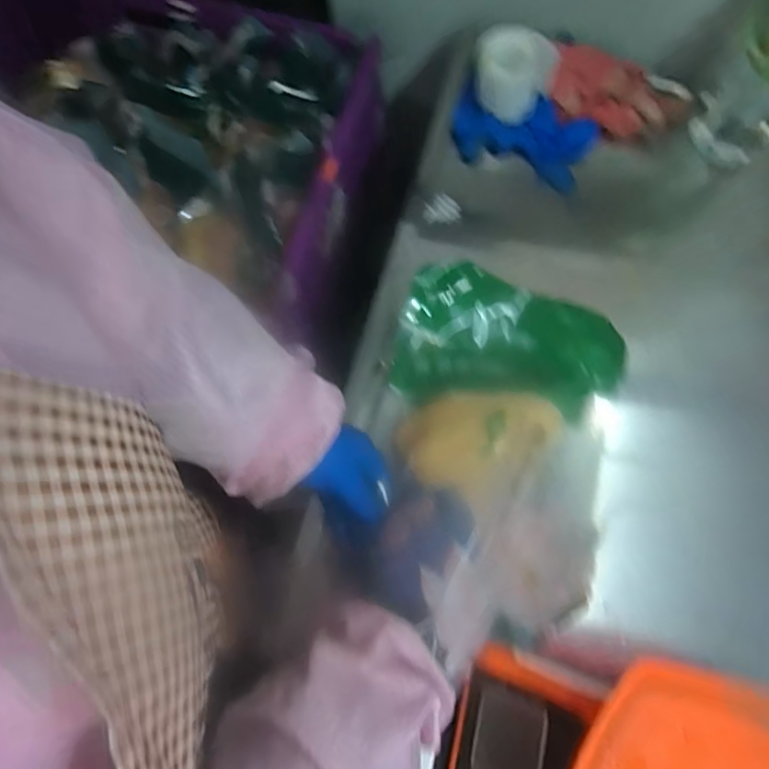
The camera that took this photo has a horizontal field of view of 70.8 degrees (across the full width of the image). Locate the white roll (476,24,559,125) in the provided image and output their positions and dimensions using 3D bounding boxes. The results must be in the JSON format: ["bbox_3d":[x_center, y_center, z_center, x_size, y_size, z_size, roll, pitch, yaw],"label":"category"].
[{"bbox_3d":[0.142,-0.349,0.614,0.081,0.070,0.071,39,77,10],"label":"white roll"}]

